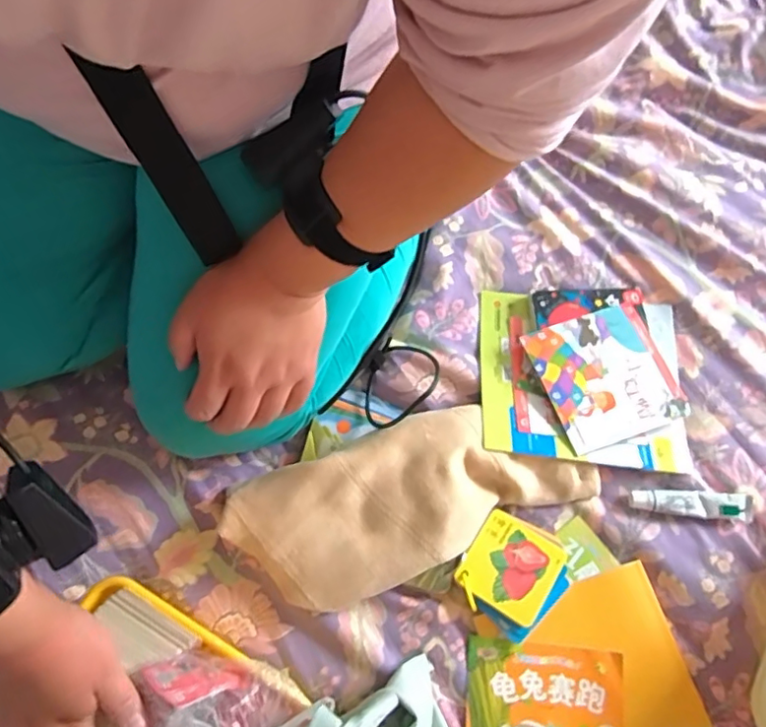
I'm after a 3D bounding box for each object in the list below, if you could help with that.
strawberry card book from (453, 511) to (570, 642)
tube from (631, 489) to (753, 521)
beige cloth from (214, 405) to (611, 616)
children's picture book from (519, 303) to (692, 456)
[{"bbox_3d":[0.124,0.195,0.537,0.090,0.020,0.097,37,74,11],"label":"strawberry card book"},{"bbox_3d":[0.300,0.135,0.560,0.111,0.013,0.024,6,70,1],"label":"tube"},{"bbox_3d":[0.028,0.125,0.544,0.332,0.046,0.132,-19,72,-7],"label":"beige cloth"},{"bbox_3d":[0.230,0.011,0.596,0.133,0.007,0.133,-17,71,-11],"label":"children's picture book"}]

